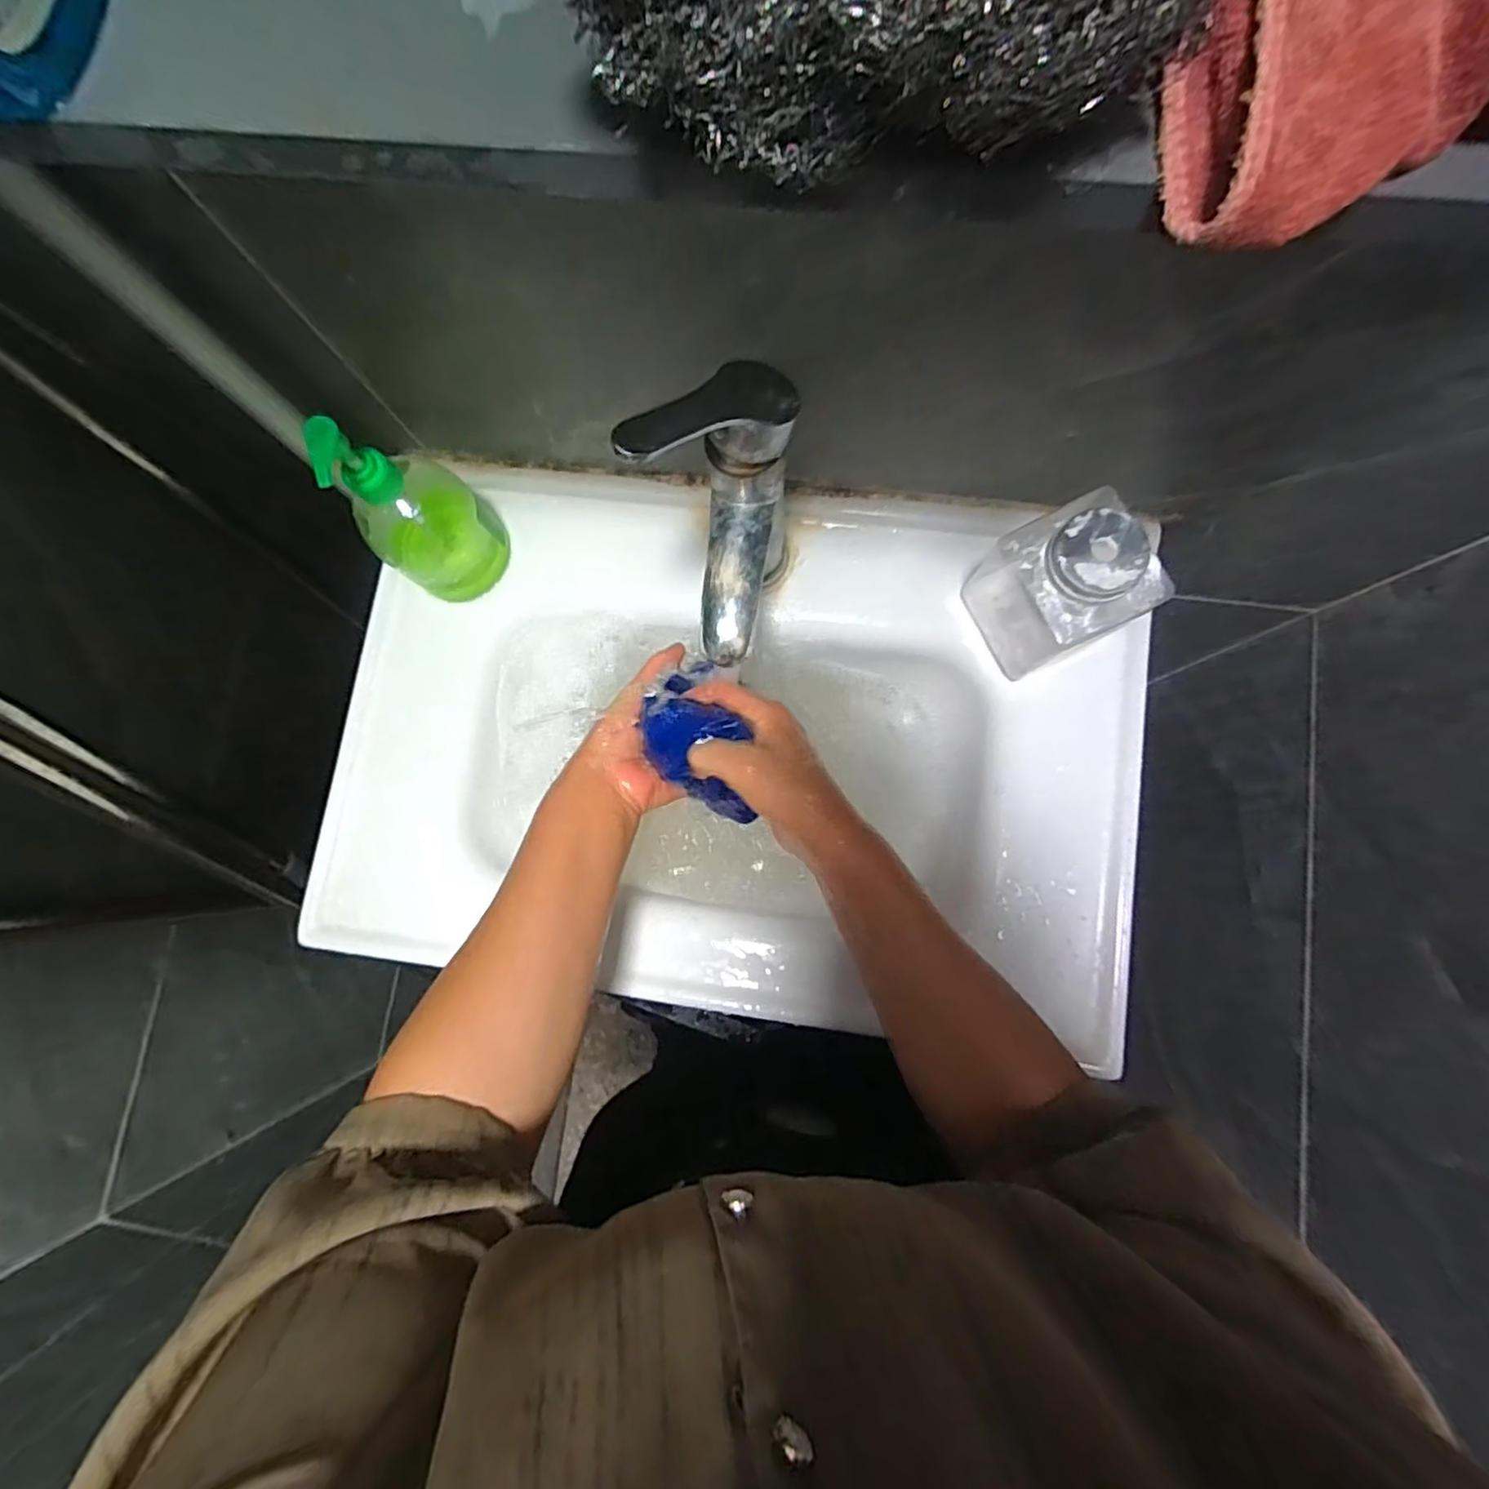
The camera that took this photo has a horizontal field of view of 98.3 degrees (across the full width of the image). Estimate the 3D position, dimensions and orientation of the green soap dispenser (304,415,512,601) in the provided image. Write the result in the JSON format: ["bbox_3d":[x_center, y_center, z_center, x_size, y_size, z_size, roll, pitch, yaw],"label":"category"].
[{"bbox_3d":[-0.231,-0.164,0.451,0.083,0.171,0.063,-44,81,-4],"label":"green soap dispenser"}]

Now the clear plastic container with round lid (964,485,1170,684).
[{"bbox_3d":[0.206,-0.105,0.421,0.075,0.114,0.090,-26,81,-1],"label":"clear plastic container with round lid"}]

